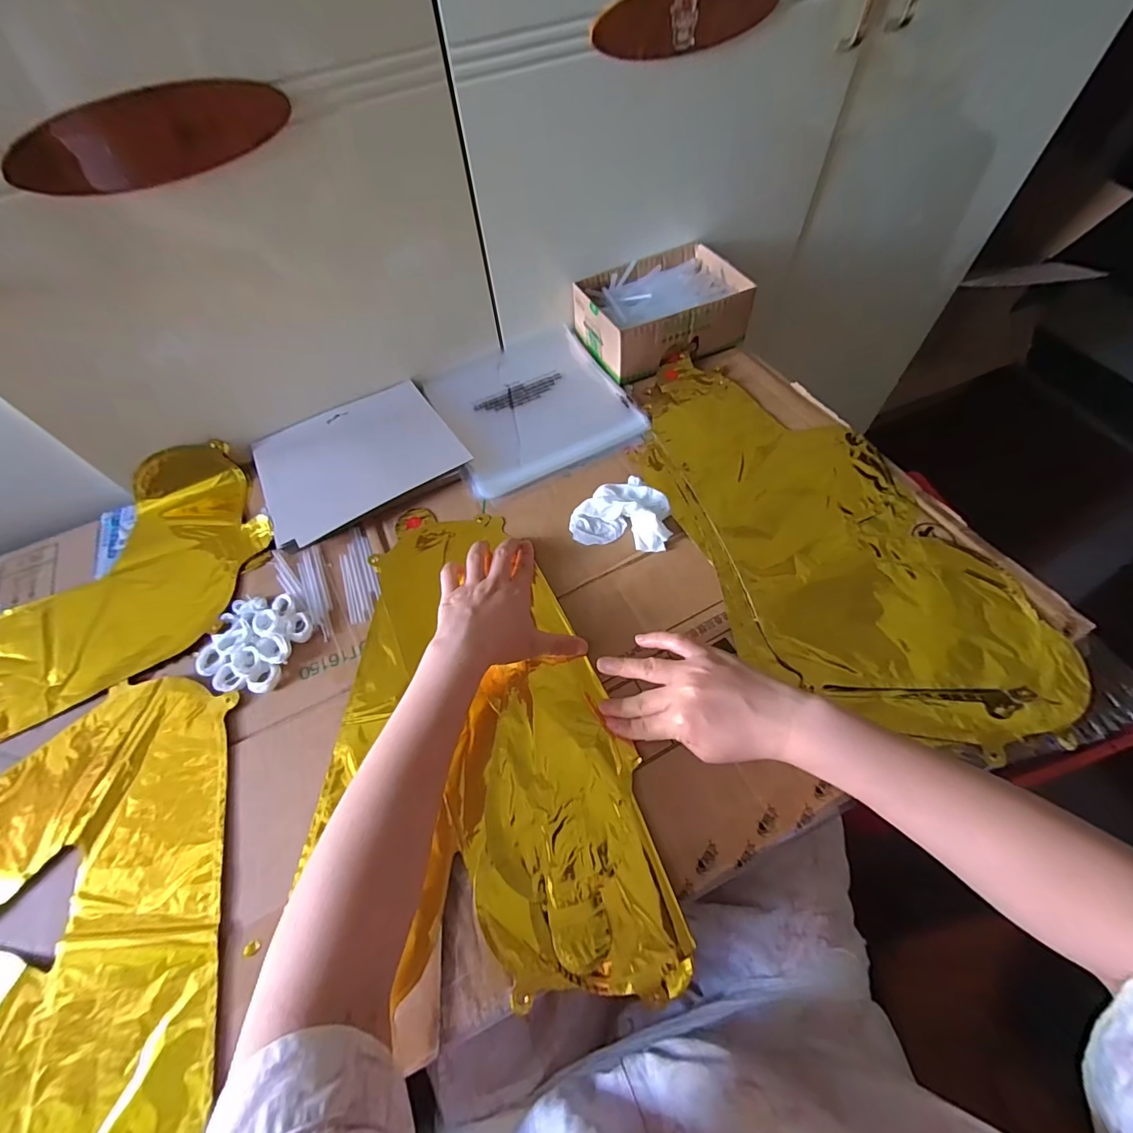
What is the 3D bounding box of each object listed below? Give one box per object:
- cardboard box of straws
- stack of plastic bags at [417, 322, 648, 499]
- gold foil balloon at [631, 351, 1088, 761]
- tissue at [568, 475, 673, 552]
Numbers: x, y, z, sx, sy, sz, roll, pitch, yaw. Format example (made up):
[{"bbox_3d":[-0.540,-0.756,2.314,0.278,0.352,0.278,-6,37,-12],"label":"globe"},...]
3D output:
[{"bbox_3d":[0.116,-0.315,0.594,0.183,0.060,0.131,-24,61,-11],"label":"cardboard box of straws"},{"bbox_3d":[-0.042,-0.195,0.571,0.205,0.018,0.221,-25,61,-11],"label":"stack of plastic bags"},{"bbox_3d":[0.230,-0.048,0.466,0.230,0.009,0.451,-20,60,-8],"label":"gold foil balloon"},{"bbox_3d":[0.054,-0.057,0.475,0.093,0.026,0.076,7,60,8],"label":"tissue"}]

